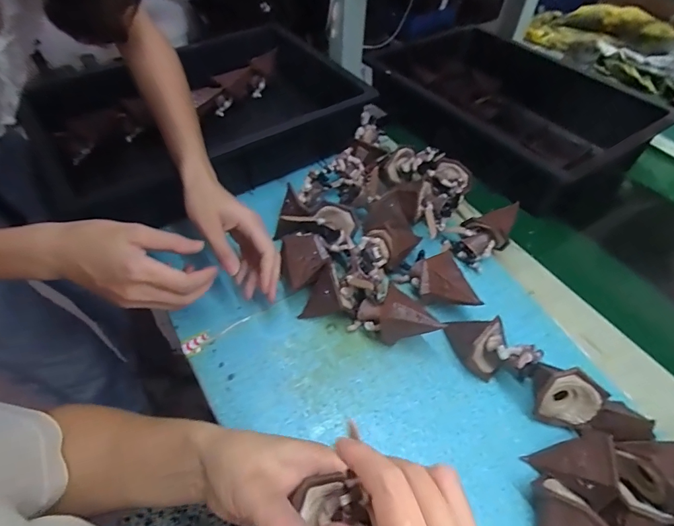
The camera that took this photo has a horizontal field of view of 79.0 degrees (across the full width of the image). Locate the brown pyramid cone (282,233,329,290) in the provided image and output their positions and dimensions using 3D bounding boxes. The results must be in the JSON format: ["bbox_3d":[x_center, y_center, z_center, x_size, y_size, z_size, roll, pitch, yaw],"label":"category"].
[{"bbox_3d":[-0.037,-0.005,0.473,0.050,0.029,0.074,-6,54,-6],"label":"brown pyramid cone"}]

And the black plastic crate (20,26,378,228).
[{"bbox_3d":[-0.198,-0.216,0.621,0.447,0.115,0.334,-32,61,-23],"label":"black plastic crate"}]

